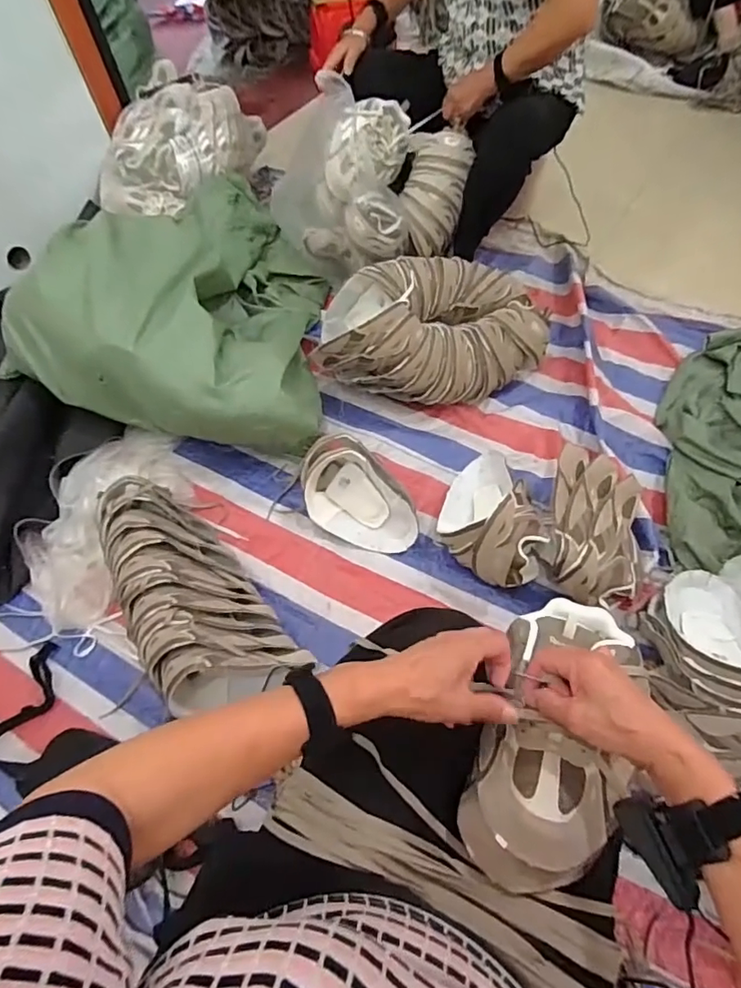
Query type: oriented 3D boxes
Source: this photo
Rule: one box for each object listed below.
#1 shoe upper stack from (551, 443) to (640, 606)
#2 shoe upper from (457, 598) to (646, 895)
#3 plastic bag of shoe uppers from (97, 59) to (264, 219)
[{"bbox_3d":[0.388,0.071,0.921,0.154,0.148,0.267,8,58,10],"label":"shoe upper stack"},{"bbox_3d":[0.174,0.210,0.469,0.125,0.056,0.258,21,55,17],"label":"shoe upper"},{"bbox_3d":[-0.541,-0.979,1.517,0.345,0.290,0.464,9,59,11],"label":"plastic bag of shoe uppers"}]

